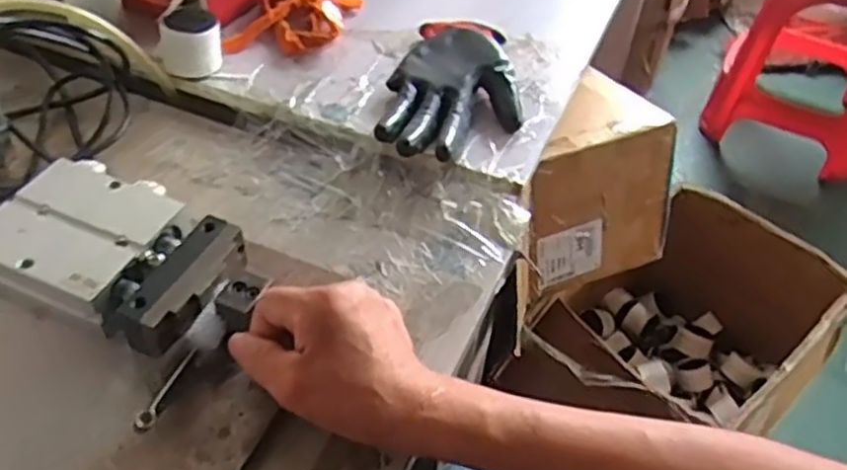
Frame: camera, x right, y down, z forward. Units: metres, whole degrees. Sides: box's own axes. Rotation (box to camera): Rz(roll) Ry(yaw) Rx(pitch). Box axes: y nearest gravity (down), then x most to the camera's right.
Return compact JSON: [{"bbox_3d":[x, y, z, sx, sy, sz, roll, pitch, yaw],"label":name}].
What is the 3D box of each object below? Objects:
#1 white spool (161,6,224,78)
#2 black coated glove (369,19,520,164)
[{"bbox_3d":[-0.208,-0.173,0.663,0.051,0.049,0.051,-17,51,-20],"label":"white spool"},{"bbox_3d":[0.027,-0.133,0.655,0.112,0.032,0.197,6,47,1],"label":"black coated glove"}]

